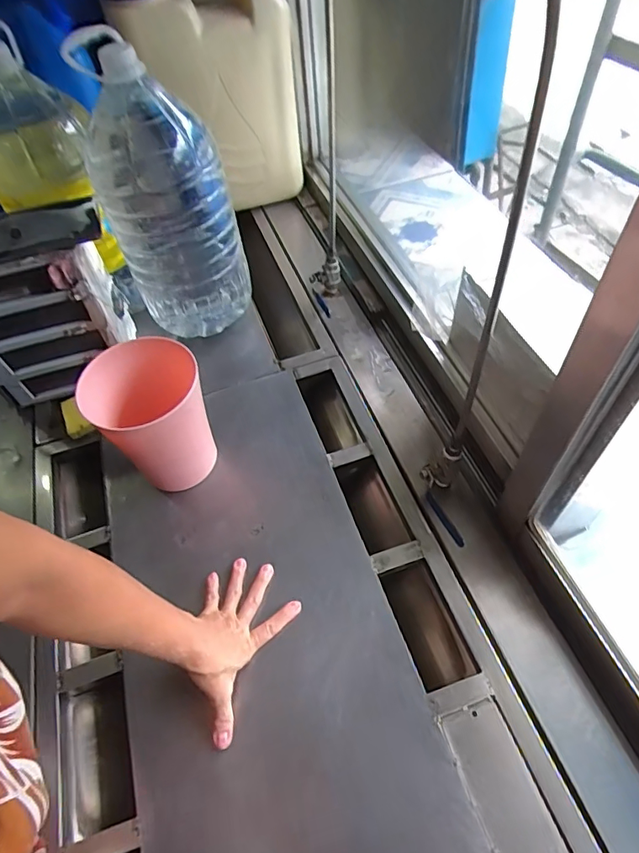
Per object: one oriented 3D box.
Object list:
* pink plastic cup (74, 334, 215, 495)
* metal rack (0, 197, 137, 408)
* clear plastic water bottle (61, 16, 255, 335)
[{"bbox_3d":[-0.221,0.002,0.687,0.137,0.202,0.134,-4,54,5],"label":"pink plastic cup"},{"bbox_3d":[-0.426,-0.194,0.789,0.248,0.240,0.141,-17,54,-5],"label":"metal rack"},{"bbox_3d":[-0.232,-0.339,0.796,0.187,0.435,0.179,-14,53,-3],"label":"clear plastic water bottle"}]

